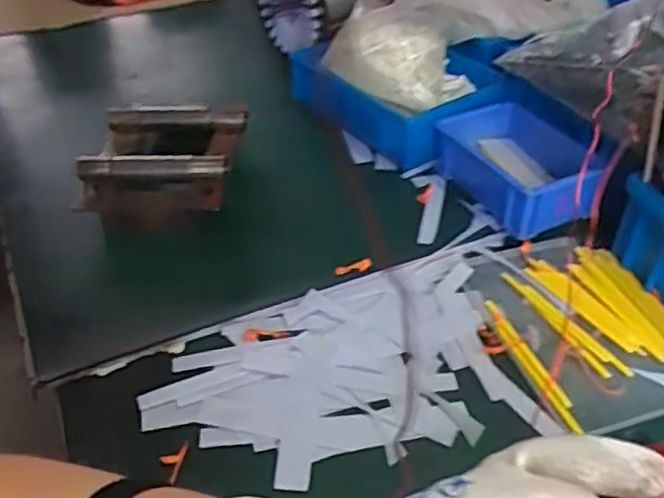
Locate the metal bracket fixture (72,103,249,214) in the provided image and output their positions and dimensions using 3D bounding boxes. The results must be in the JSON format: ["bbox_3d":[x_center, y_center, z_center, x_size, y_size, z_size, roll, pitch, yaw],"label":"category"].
[{"bbox_3d":[-0.161,-0.081,0.672,0.137,0.049,0.147,3,39,4],"label":"metal bracket fixture"}]

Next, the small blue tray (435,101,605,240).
[{"bbox_3d":[0.167,-0.074,0.652,0.087,0.055,0.145,-15,42,-18],"label":"small blue tray"}]

